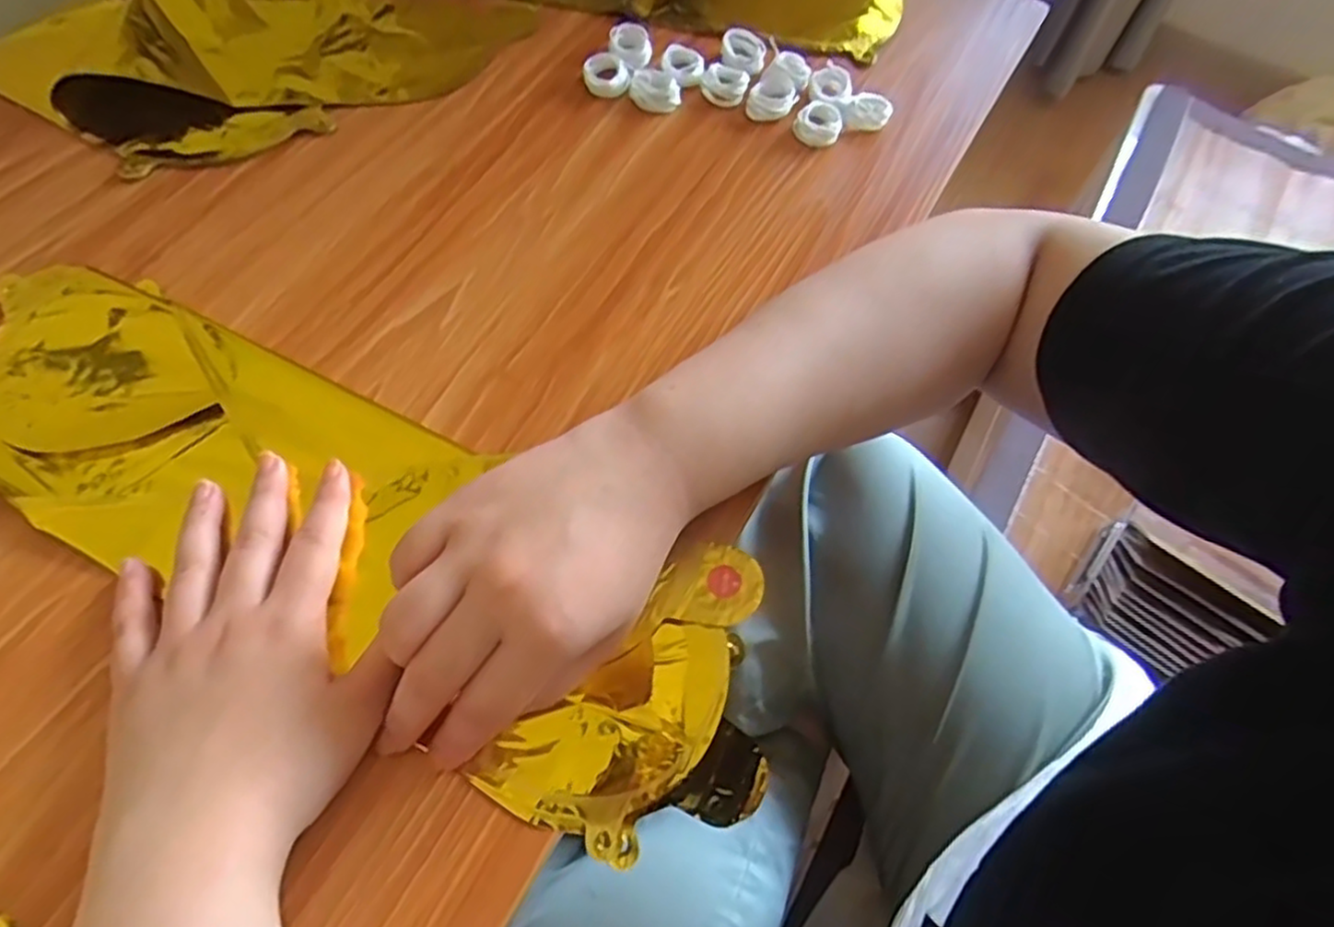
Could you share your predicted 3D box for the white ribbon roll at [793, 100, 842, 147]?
[{"bbox_3d":[0.097,-0.217,0.472,0.028,0.008,0.030,2,64,-3],"label":"white ribbon roll"}]

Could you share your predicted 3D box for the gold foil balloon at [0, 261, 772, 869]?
[{"bbox_3d":[-0.141,0.030,0.342,0.425,0.034,0.133,28,65,8],"label":"gold foil balloon"}]

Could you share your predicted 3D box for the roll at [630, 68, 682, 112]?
[{"bbox_3d":[-0.007,-0.242,0.478,0.035,0.012,0.028,22,65,7],"label":"roll"}]

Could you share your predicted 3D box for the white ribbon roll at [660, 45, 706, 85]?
[{"bbox_3d":[0.011,-0.263,0.489,0.028,0.011,0.031,3,64,-2],"label":"white ribbon roll"}]

